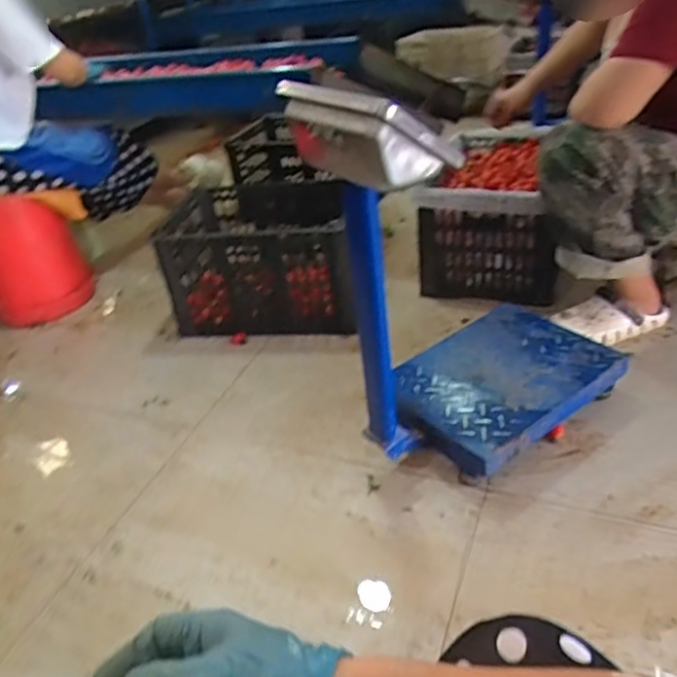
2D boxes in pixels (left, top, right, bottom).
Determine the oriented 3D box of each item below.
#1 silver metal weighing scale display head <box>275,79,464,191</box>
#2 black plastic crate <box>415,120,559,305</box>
[{"bbox_3d":[0.030,-0.260,0.770,0.105,0.106,0.237,-28,38,-27],"label":"silver metal weighing scale display head"},{"bbox_3d":[0.410,-0.326,1.608,0.321,0.294,0.449,7,36,21],"label":"black plastic crate"}]

